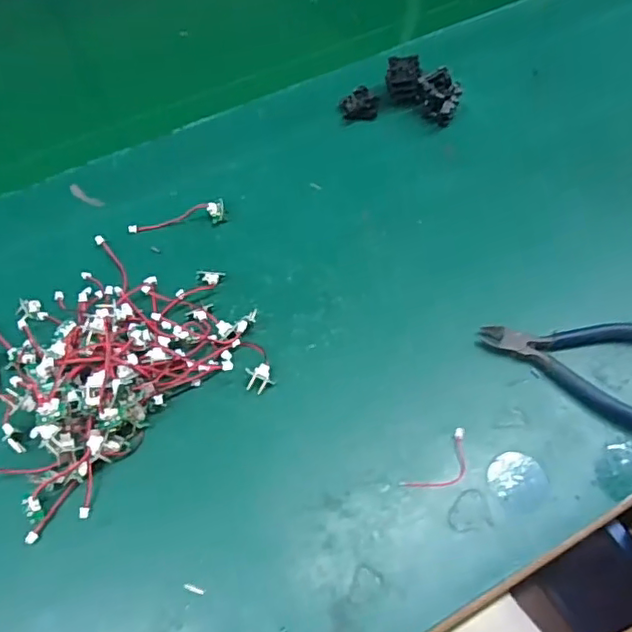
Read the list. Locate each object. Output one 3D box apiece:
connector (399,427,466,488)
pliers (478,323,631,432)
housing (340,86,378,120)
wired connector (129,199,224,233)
[{"bbox_3d":[0.065,0.076,0.285,0.043,0.005,0.019,-37,61,-20],"label":"connector"},{"bbox_3d":[0.152,0.025,0.311,0.116,0.010,0.062,15,57,13],"label":"pliers"},{"bbox_3d":[0.031,-0.153,0.407,0.025,0.013,0.022,-8,55,-2],"label":"housing"},{"bbox_3d":[-0.090,-0.064,0.364,0.061,0.011,0.013,-8,55,-2],"label":"wired connector"}]

